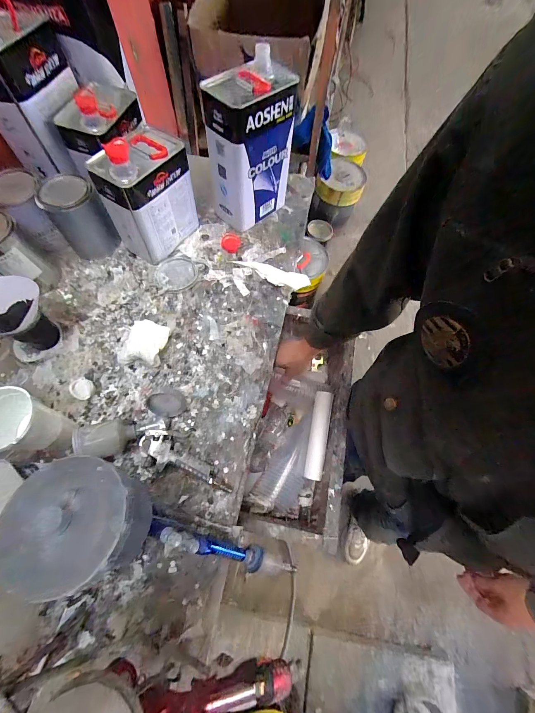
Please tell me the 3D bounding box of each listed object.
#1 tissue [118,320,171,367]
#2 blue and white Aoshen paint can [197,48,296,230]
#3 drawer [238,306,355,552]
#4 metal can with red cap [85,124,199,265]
[{"bbox_3d":[-0.238,-0.030,0.555,0.088,0.050,0.087,10,66,1],"label":"tissue"},{"bbox_3d":[-0.035,-0.447,0.645,0.110,0.263,0.176,43,70,15],"label":"blue and white Aoshen paint can"},{"bbox_3d":[0.084,0.136,0.680,0.168,0.163,0.469,13,66,2],"label":"drawer"},{"bbox_3d":[-0.245,-0.337,0.605,0.107,0.217,0.168,25,67,8],"label":"metal can with red cap"}]

